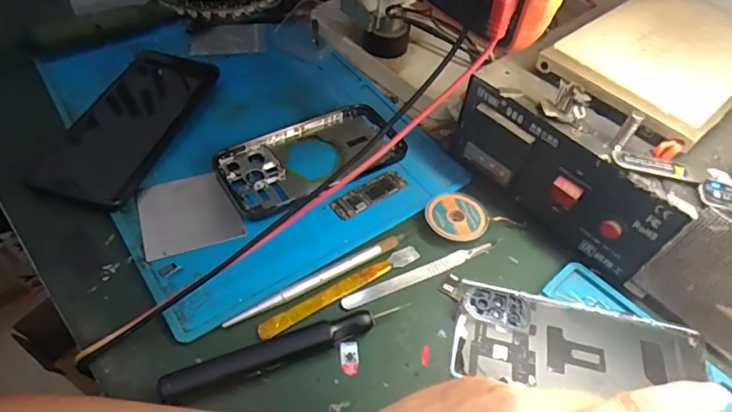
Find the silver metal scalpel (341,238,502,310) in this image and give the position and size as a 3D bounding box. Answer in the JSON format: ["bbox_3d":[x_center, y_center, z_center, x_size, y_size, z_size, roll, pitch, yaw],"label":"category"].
[{"bbox_3d":[0.040,0.045,0.322,0.123,0.004,0.010,-20,55,-18],"label":"silver metal scalpel"}]

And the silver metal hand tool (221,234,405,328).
[{"bbox_3d":[-0.030,0.046,0.308,0.129,0.006,0.010,-26,57,-22],"label":"silver metal hand tool"}]

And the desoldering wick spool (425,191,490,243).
[{"bbox_3d":[0.066,0.009,0.346,0.044,0.011,0.042,2,51,-2],"label":"desoldering wick spool"}]

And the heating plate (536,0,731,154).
[{"bbox_3d":[0.221,-0.113,0.342,0.199,0.009,0.112,-34,61,-29],"label":"heating plate"}]

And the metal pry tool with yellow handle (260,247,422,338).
[{"bbox_3d":[-0.015,0.052,0.305,0.118,0.004,0.012,-26,57,-22],"label":"metal pry tool with yellow handle"}]

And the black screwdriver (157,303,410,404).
[{"bbox_3d":[-0.045,0.082,0.274,0.139,0.015,0.016,-17,54,-17],"label":"black screwdriver"}]

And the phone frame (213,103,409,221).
[{"bbox_3d":[-0.041,-0.038,0.368,0.143,0.012,0.072,-25,62,-26],"label":"phone frame"}]

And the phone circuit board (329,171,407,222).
[{"bbox_3d":[0.003,-0.009,0.355,0.062,0.006,0.018,-29,59,-24],"label":"phone circuit board"}]

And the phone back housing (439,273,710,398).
[{"bbox_3d":[0.127,0.087,0.289,0.157,0.007,0.068,13,51,6],"label":"phone back housing"}]

